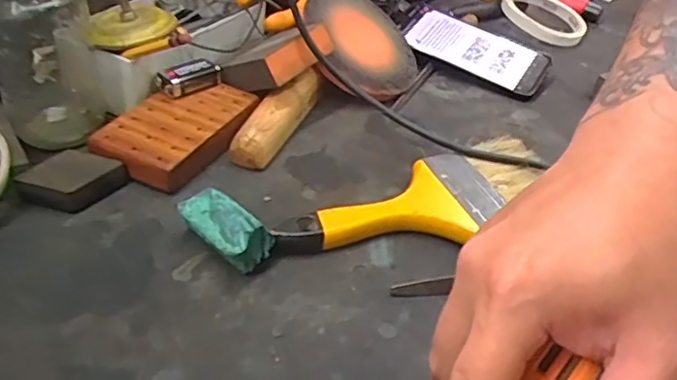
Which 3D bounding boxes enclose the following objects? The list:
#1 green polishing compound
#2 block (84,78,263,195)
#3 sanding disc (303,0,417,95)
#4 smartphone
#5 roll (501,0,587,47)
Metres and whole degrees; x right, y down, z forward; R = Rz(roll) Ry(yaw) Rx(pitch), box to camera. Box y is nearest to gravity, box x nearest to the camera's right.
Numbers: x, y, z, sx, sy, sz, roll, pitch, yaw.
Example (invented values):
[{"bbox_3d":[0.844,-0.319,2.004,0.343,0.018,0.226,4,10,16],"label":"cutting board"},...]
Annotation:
[{"bbox_3d":[-0.075,0.026,0.408,0.062,0.036,0.030,32,45,30],"label":"green polishing compound"},{"bbox_3d":[-0.124,-0.046,0.503,0.082,0.028,0.118,21,41,20],"label":"block"},{"bbox_3d":[0.022,-0.147,0.597,0.121,0.014,0.137,23,45,-26],"label":"sanding disc"},{"bbox_3d":[0.136,-0.147,0.649,0.153,0.010,0.068,29,62,15],"label":"smartphone"},{"bbox_3d":[0.250,-0.208,0.758,0.091,0.015,0.103,-26,60,-29],"label":"roll"}]

